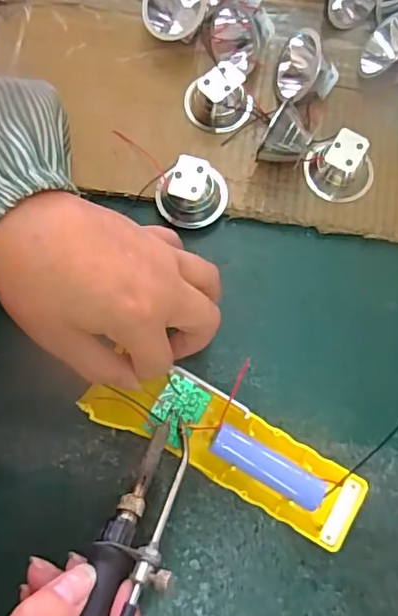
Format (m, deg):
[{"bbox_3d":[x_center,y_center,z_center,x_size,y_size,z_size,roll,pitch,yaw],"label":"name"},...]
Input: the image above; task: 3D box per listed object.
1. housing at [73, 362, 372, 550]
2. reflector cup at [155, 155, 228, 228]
[{"bbox_3d":[0.016,0.075,0.306,0.157,0.020,0.045,28,78,0],"label":"housing"},{"bbox_3d":[-0.005,-0.071,0.344,0.044,0.027,0.035,1,77,0],"label":"reflector cup"}]

